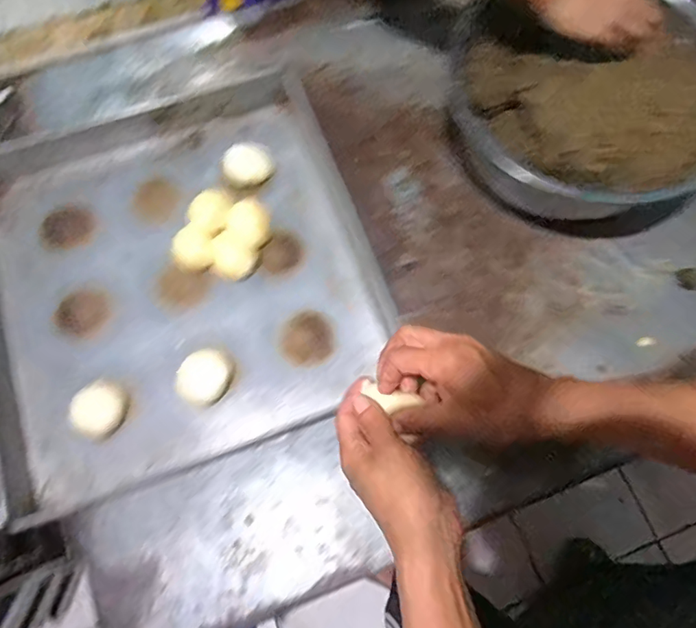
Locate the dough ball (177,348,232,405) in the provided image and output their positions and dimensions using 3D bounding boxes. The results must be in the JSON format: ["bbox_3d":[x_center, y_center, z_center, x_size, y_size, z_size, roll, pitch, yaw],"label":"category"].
[{"bbox_3d":[-0.169,0.074,0.627,0.055,0.027,0.064,15,72,5],"label":"dough ball"}]

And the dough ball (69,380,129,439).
[{"bbox_3d":[-0.283,0.108,0.606,0.049,0.035,0.062,22,73,7],"label":"dough ball"}]

